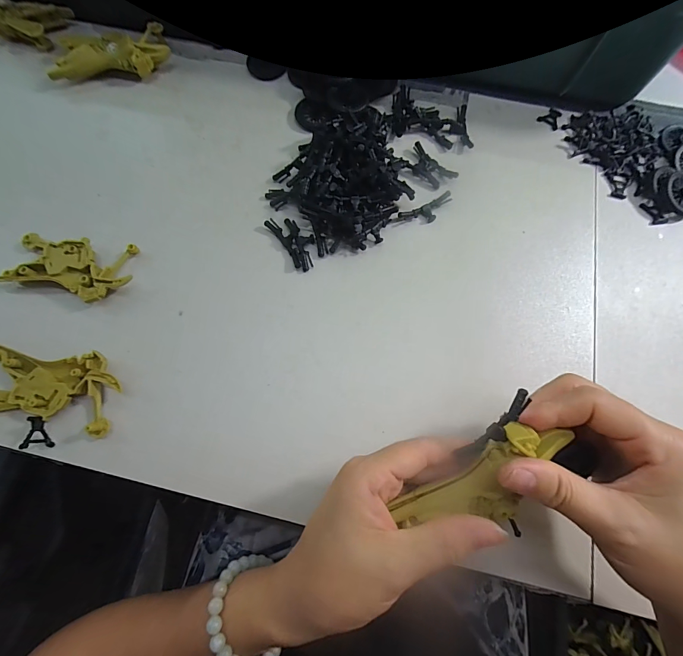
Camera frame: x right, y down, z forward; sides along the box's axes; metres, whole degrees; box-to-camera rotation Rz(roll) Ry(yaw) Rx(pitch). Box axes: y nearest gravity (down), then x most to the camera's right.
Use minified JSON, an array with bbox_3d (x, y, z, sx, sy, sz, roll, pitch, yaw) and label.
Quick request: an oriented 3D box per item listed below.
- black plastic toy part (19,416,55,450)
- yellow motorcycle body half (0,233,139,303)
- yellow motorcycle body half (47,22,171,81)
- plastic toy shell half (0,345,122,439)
[{"bbox_3d":[-0.198,0.068,0.224,0.007,0.018,0.020,-6,73,-2],"label":"black plastic toy part"},{"bbox_3d":[-0.209,-0.047,0.261,0.099,0.015,0.049,9,73,2],"label":"yellow motorcycle body half"},{"bbox_3d":[-0.218,-0.261,0.323,0.102,0.025,0.051,-6,73,-2],"label":"yellow motorcycle body half"},{"bbox_3d":[-0.199,0.039,0.232,0.091,0.012,0.051,12,73,3],"label":"plastic toy shell half"}]

